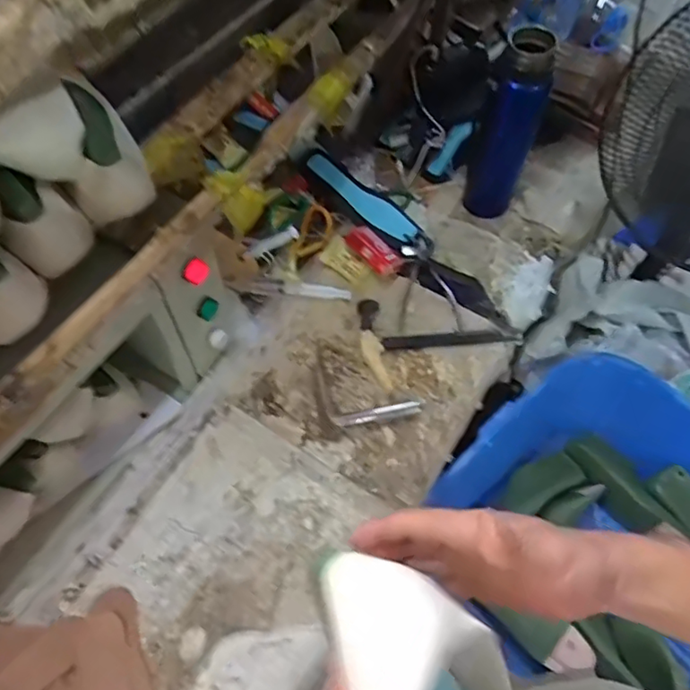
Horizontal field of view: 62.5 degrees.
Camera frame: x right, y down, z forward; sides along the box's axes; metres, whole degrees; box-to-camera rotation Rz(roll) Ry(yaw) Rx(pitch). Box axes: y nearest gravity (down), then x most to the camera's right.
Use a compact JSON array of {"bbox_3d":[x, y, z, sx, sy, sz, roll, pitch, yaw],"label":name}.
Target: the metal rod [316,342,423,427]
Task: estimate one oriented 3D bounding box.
[{"bbox_3d":[0.007,0.075,0.774,0.170,0.027,0.096,30,50,17],"label":"metal rod"}]

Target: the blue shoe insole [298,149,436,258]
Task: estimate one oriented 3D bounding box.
[{"bbox_3d":[0.039,-0.232,0.933,0.254,0.020,0.074,38,65,3],"label":"blue shoe insole"}]

